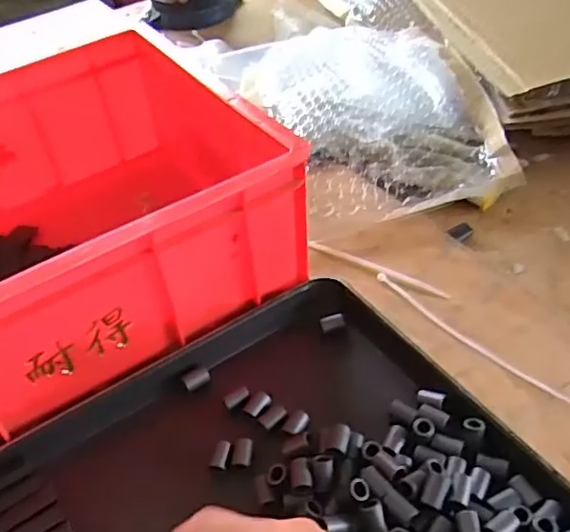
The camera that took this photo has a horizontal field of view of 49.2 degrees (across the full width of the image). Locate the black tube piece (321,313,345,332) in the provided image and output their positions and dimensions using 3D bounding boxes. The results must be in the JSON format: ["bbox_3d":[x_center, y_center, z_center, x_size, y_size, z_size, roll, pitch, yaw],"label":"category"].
[{"bbox_3d":[0.038,0.044,0.494,0.020,0.007,0.011,-16,46,-11],"label":"black tube piece"}]

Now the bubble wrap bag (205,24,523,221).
[{"bbox_3d":[0.077,-0.166,0.691,0.235,0.087,0.350,-17,46,-11],"label":"bubble wrap bag"}]

